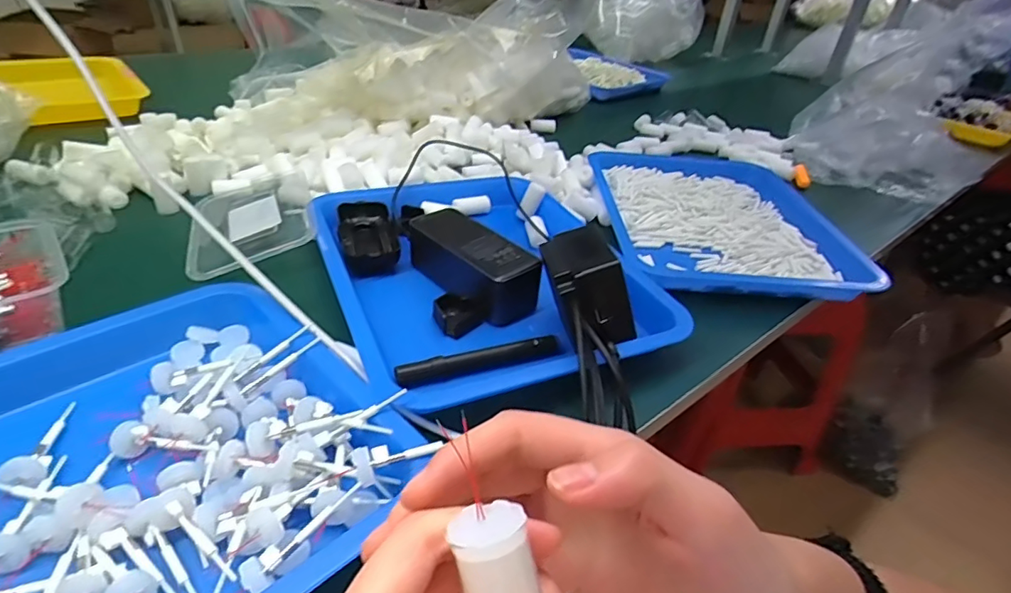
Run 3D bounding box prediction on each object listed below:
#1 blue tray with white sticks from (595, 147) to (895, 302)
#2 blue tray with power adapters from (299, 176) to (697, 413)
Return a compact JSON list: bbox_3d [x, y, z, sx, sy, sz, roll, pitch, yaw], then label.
[{"bbox_3d":[0.244,-0.101,0.649,0.265,0.028,0.344,4,35,-4],"label":"blue tray with white sticks"},{"bbox_3d":[-0.018,-0.041,0.479,0.263,0.090,0.376,-8,37,-21],"label":"blue tray with power adapters"}]

